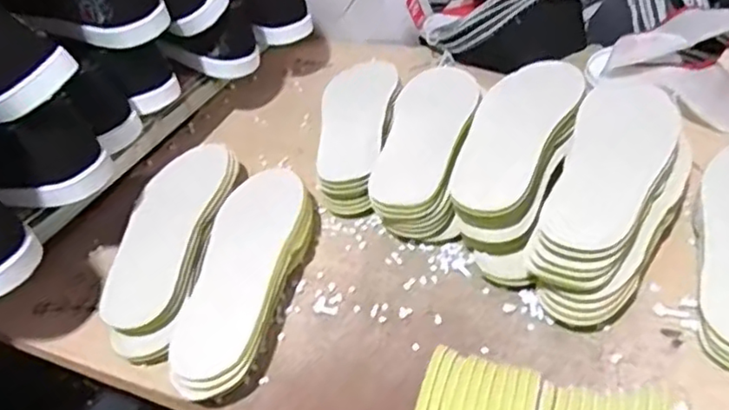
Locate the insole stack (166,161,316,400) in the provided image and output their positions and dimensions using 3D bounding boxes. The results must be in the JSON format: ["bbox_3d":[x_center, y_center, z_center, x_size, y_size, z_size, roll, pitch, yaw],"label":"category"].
[{"bbox_3d":[-0.102,0.058,0.551,0.088,0.048,0.248,-1,39,9],"label":"insole stack"}]

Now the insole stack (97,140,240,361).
[{"bbox_3d":[-0.189,0.030,0.599,0.092,0.037,0.260,-2,38,6],"label":"insole stack"}]

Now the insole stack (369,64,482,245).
[{"bbox_3d":[0.069,-0.059,0.642,0.083,0.070,0.237,3,39,13],"label":"insole stack"}]

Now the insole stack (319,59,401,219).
[{"bbox_3d":[-0.007,-0.081,0.687,0.087,0.061,0.252,-2,38,7],"label":"insole stack"}]

